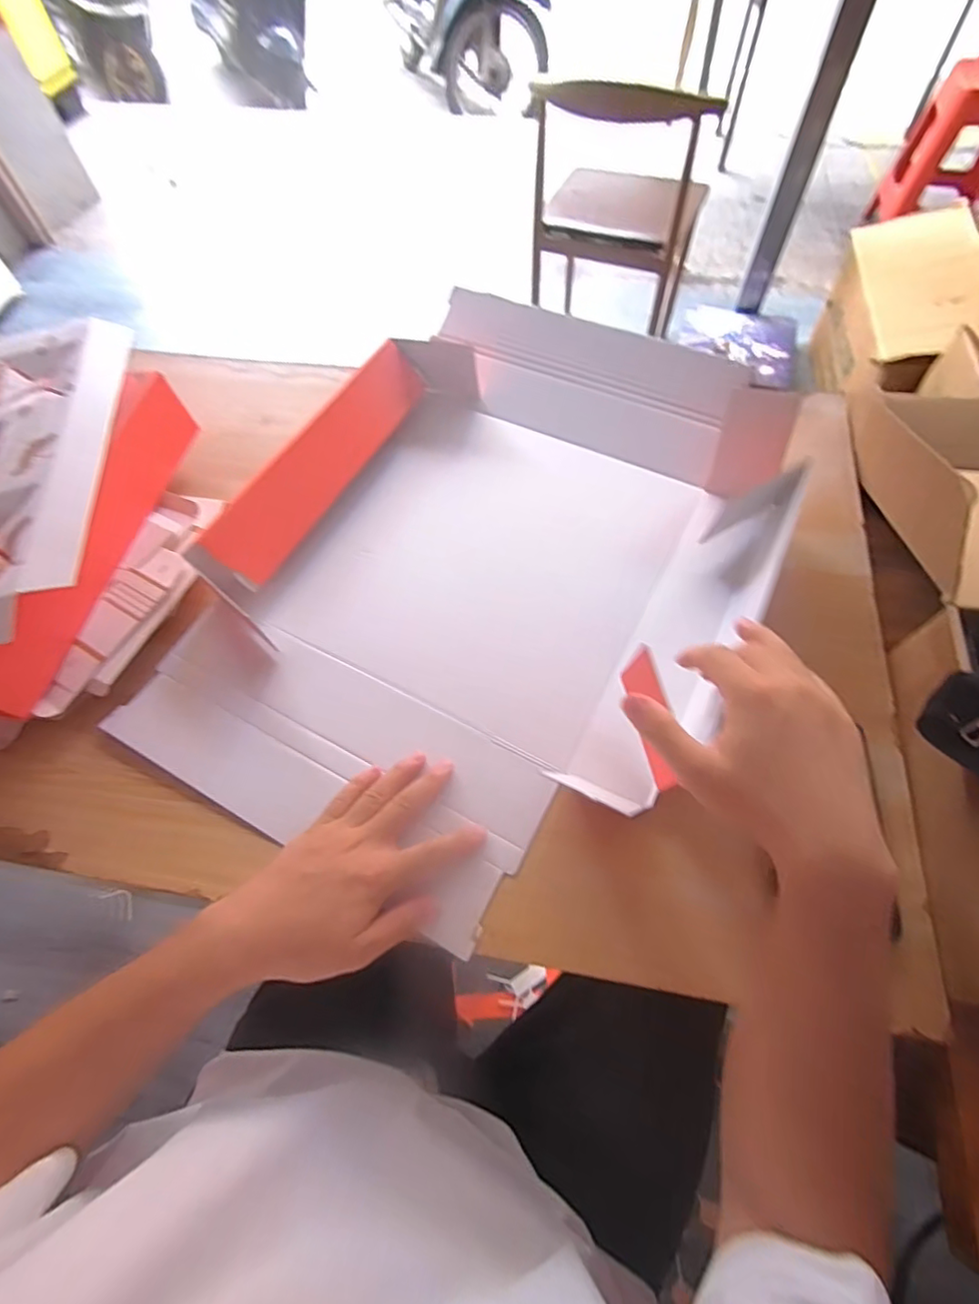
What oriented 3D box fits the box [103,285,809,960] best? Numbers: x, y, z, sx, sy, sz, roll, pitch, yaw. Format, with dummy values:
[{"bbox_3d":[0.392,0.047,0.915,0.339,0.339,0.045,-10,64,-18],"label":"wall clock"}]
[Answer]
[{"bbox_3d":[-0.005,-0.079,0.480,0.437,0.121,0.547,26,66,15],"label":"box"}]

